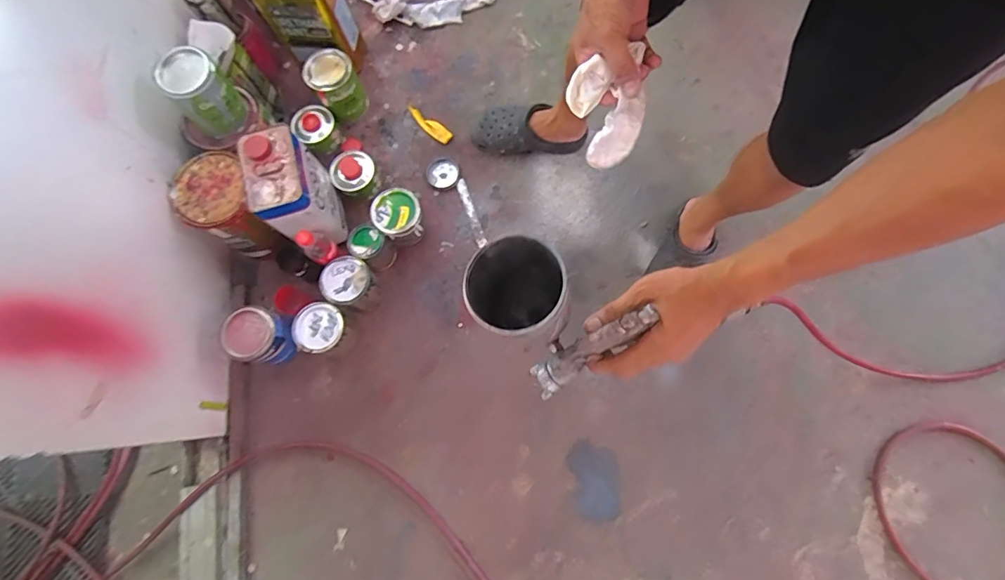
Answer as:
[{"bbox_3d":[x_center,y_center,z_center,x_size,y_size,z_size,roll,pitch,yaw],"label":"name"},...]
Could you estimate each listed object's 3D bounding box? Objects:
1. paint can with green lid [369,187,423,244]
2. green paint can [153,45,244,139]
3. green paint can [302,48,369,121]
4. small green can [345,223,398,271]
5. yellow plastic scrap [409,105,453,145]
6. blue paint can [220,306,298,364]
[{"bbox_3d":[-0.226,-0.158,1.037,0.101,0.112,0.094,0,76,1],"label":"paint can with green lid"},{"bbox_3d":[-0.577,-0.380,0.896,0.102,0.115,0.098,-1,77,3],"label":"green paint can"},{"bbox_3d":[-0.384,-0.474,1.106,0.106,0.124,0.097,0,76,1],"label":"green paint can"},{"bbox_3d":[-0.286,-0.096,1.032,0.077,0.094,0.078,0,76,1],"label":"small green can"},{"bbox_3d":[-0.180,-0.406,1.144,0.135,0.019,0.043,43,81,10],"label":"yellow plastic scrap"},{"bbox_3d":[-0.495,0.098,0.978,0.111,0.132,0.101,-1,77,3],"label":"blue paint can"}]

